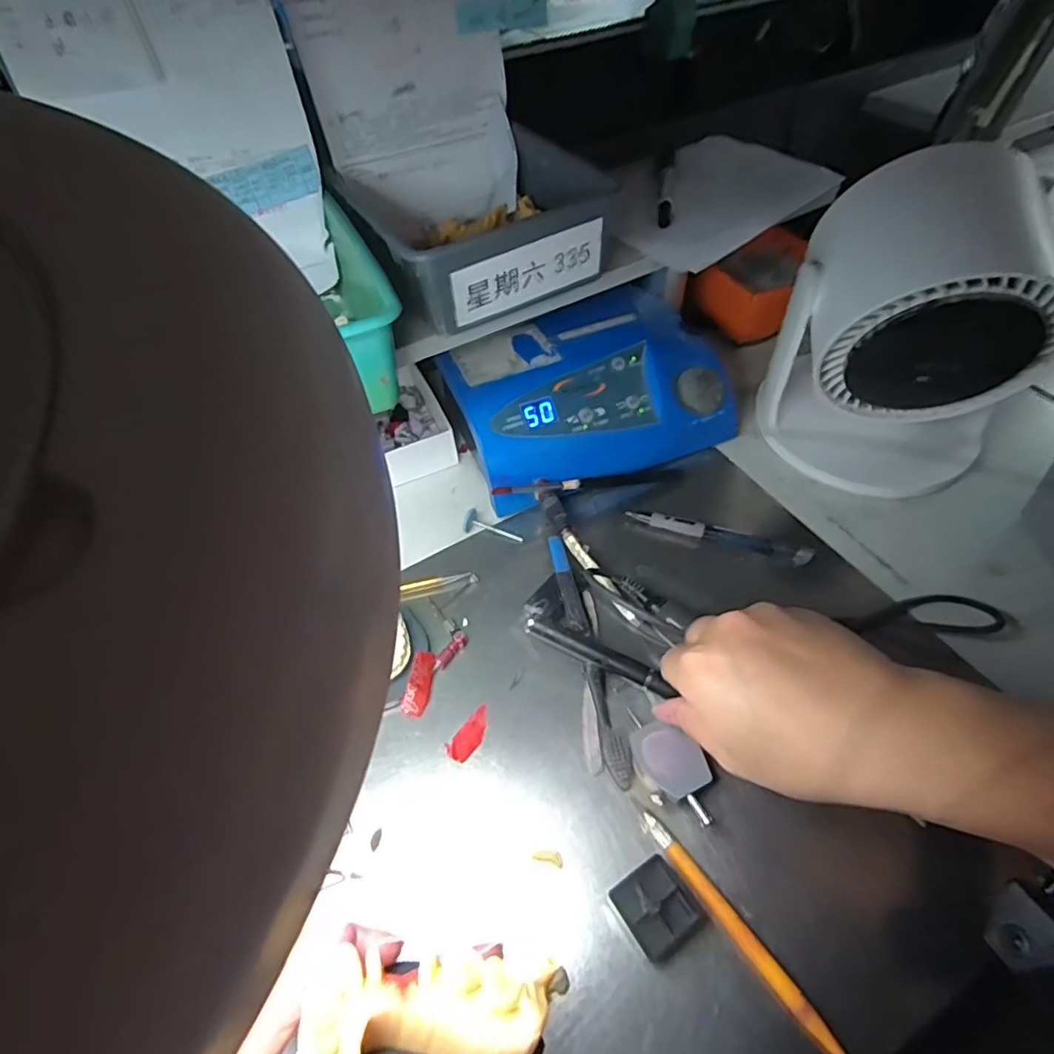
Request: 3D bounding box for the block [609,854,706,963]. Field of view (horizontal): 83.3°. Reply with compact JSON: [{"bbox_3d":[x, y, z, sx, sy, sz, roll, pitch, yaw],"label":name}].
[{"bbox_3d":[0.065,0.190,0.296,0.034,0.017,0.037,-31,56,-18],"label":"block"}]

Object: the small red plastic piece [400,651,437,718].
[{"bbox_3d":[-0.069,0.099,0.379,0.014,0.011,0.041,8,53,11],"label":"small red plastic piece"}]

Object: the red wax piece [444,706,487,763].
[{"bbox_3d":[-0.034,0.127,0.364,0.016,0.006,0.035,32,61,26],"label":"red wax piece"}]

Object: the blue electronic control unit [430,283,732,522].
[{"bbox_3d":[0.048,-0.112,0.499,0.217,0.079,0.151,-25,54,-14],"label":"blue electronic control unit"}]

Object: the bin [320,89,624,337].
[{"bbox_3d":[-0.039,-0.227,0.428,0.144,0.060,0.169,-25,54,-14],"label":"bin"}]

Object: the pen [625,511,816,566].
[{"bbox_3d":[0.142,0.009,0.446,0.133,0.018,0.014,15,55,16],"label":"pen"}]

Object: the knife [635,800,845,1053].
[{"bbox_3d":[0.103,0.198,0.292,0.010,0.012,0.134,-31,56,-18],"label":"knife"}]

